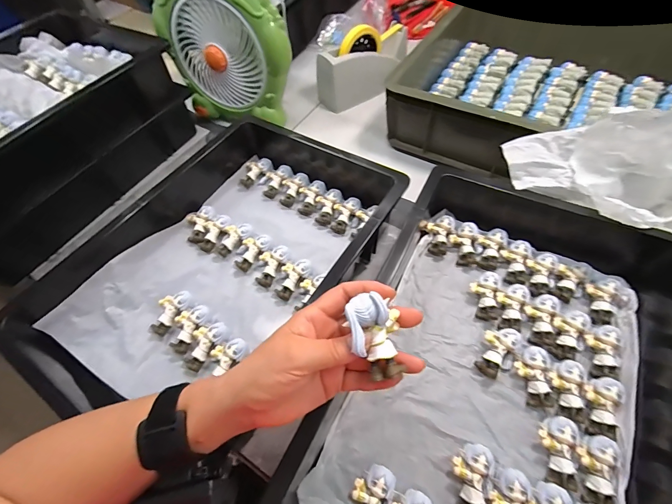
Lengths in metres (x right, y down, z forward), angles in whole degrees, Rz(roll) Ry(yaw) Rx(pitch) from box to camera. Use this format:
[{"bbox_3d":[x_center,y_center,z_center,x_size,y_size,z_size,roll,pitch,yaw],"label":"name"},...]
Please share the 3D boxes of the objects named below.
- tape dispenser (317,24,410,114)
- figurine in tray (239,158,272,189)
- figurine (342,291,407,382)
[{"bbox_3d":[0.065,-0.394,0.685,0.207,0.117,0.061,-31,60,-14],"label":"tape dispenser"},{"bbox_3d":[-0.147,-0.145,0.587,0.037,0.014,0.065,41,86,23],"label":"figurine in tray"},{"bbox_3d":[0.028,0.061,0.233,0.037,0.028,0.051,-4,60,1],"label":"figurine"}]

